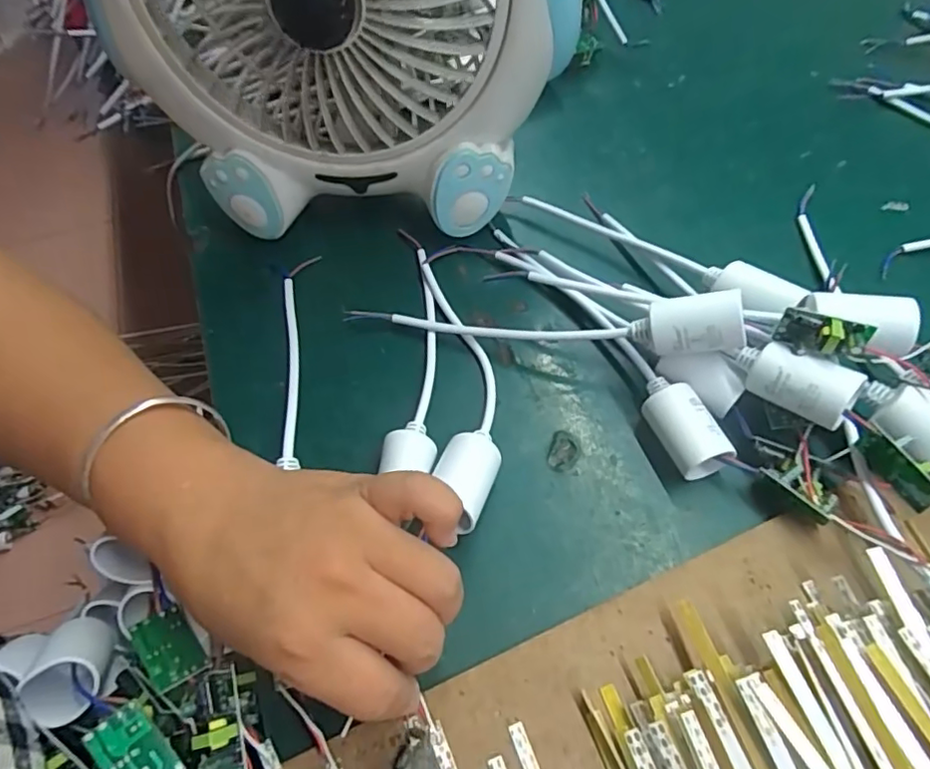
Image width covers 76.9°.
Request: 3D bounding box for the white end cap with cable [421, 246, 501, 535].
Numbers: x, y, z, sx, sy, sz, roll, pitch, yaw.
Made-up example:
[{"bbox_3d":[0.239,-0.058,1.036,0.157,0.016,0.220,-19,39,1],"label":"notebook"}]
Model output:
[{"bbox_3d":[-0.002,-0.011,0.321,0.033,0.030,0.191,-7,58,0],"label":"white end cap with cable"}]

